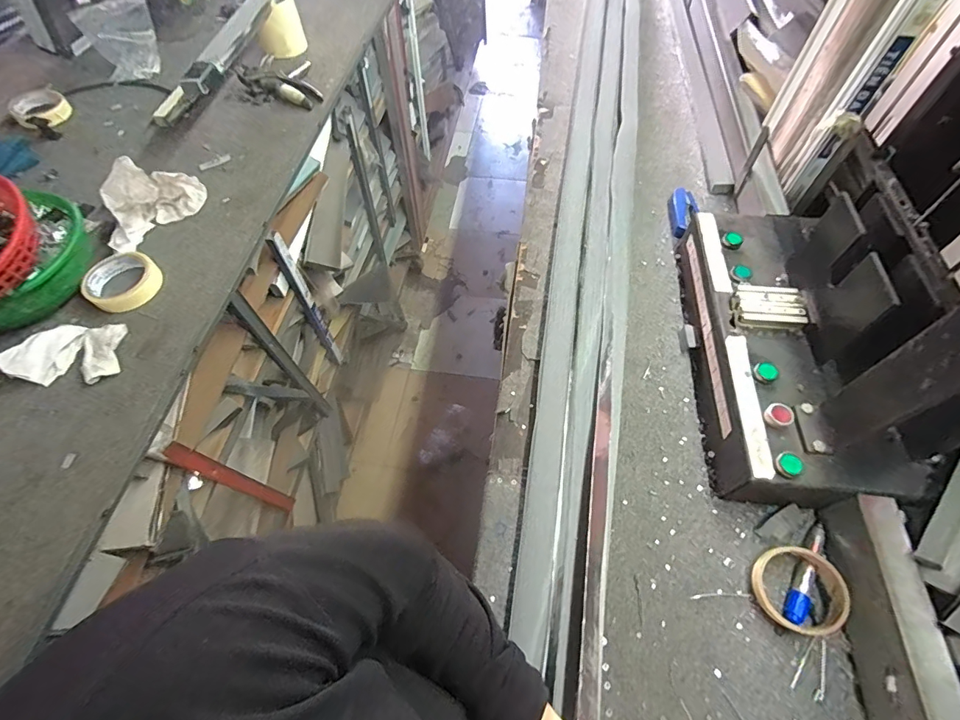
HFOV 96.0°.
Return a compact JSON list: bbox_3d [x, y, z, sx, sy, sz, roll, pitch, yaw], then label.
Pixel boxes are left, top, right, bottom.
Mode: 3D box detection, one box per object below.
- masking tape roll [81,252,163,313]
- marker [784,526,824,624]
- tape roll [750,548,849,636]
[{"bbox_3d":[-0.516,-0.116,0.629,0.093,0.034,0.093,-1,59,1],"label":"masking tape roll"},{"bbox_3d":[0.383,0.246,0.504,0.020,0.017,0.127,29,64,17],"label":"marker"},{"bbox_3d":[0.359,0.260,0.489,0.085,0.015,0.088,-12,59,21],"label":"tape roll"}]

